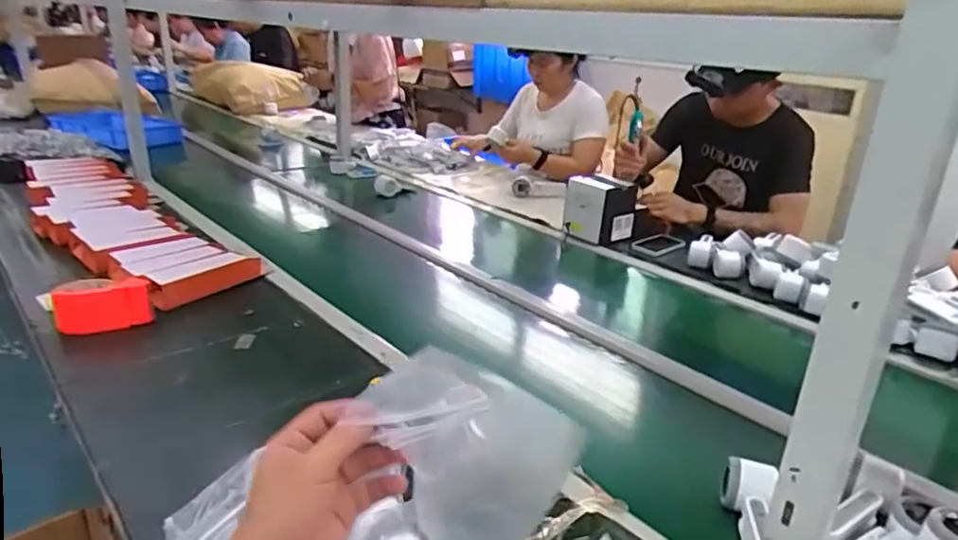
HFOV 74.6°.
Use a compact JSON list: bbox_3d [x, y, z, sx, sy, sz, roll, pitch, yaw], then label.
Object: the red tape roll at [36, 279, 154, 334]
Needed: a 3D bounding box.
[{"bbox_3d":[-0.643,0.058,1.072,0.147,0.068,0.085,-11,26,-28],"label":"red tape roll"}]

